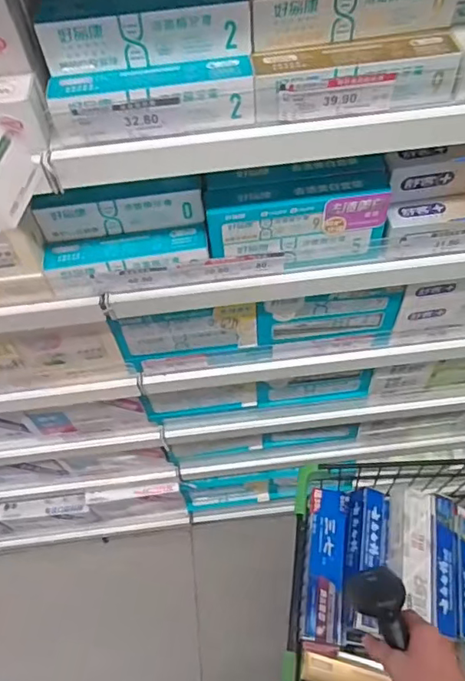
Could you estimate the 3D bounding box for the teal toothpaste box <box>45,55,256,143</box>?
[{"bbox_3d":[-0.078,-0.229,0.509,0.193,0.048,0.040,-6,56,-1],"label":"teal toothpaste box"}]

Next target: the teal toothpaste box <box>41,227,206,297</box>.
[{"bbox_3d":[-0.136,-0.104,0.699,0.208,0.053,0.053,-6,56,-1],"label":"teal toothpaste box"}]

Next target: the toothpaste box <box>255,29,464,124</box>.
[{"bbox_3d":[0.116,-0.255,0.512,0.191,0.047,0.043,-7,56,-1],"label":"toothpaste box"}]

